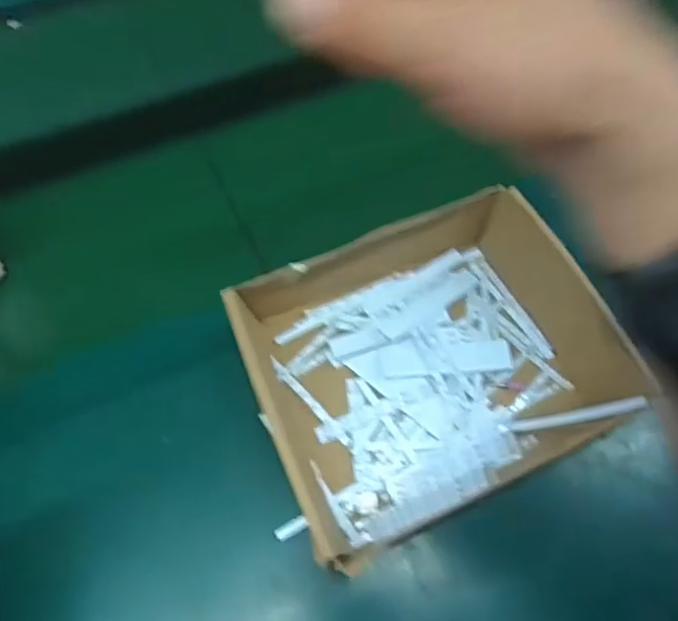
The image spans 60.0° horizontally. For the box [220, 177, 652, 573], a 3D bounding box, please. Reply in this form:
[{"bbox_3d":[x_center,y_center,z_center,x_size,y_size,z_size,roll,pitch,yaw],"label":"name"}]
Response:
[{"bbox_3d":[0.048,0.036,0.377,0.206,0.065,0.172,-20,64,-13],"label":"box"}]

